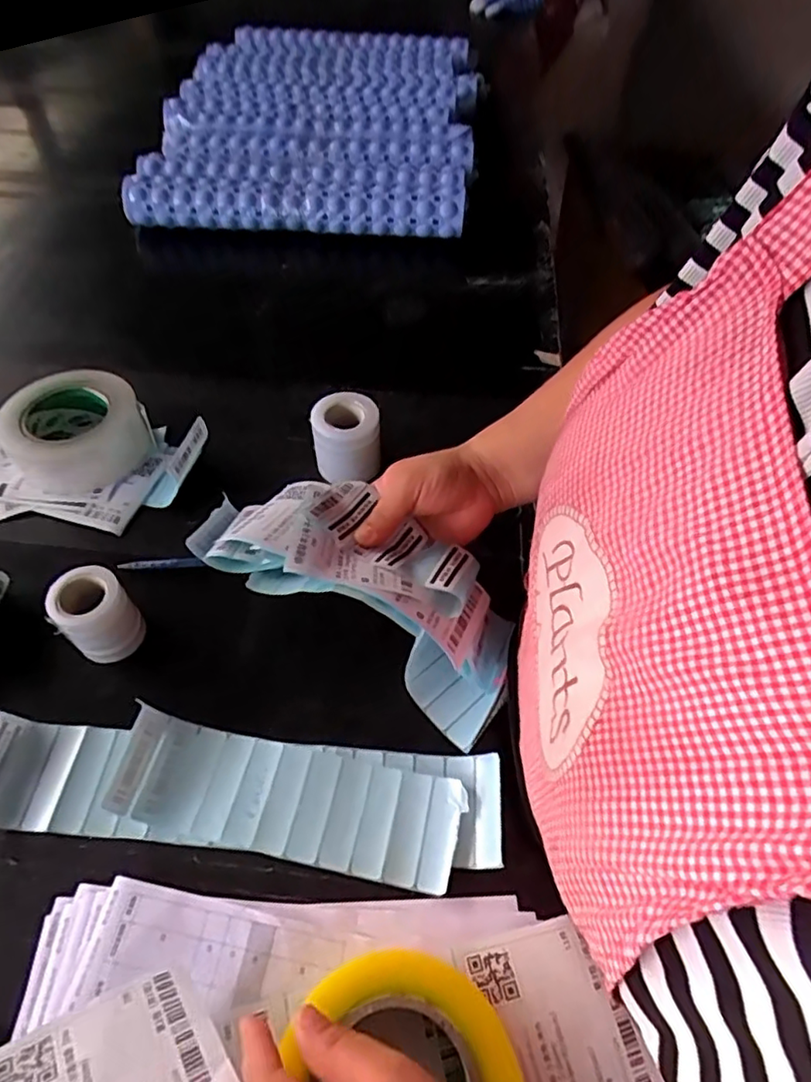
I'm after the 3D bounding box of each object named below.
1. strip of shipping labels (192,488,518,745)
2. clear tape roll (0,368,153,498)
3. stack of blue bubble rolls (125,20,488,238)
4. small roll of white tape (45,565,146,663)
[{"bbox_3d":[-0.022,0.028,0.459,0.248,0.088,0.114,36,57,-4],"label":"strip of shipping labels"},{"bbox_3d":[-0.313,-0.104,0.593,0.119,0.063,0.115,0,52,0],"label":"clear tape roll"},{"bbox_3d":[-0.109,-0.731,1.042,0.447,0.056,0.790,5,52,3],"label":"stack of blue bubble rolls"},{"bbox_3d":[-0.232,0.057,0.470,0.049,0.066,0.045,0,52,0],"label":"small roll of white tape"}]

